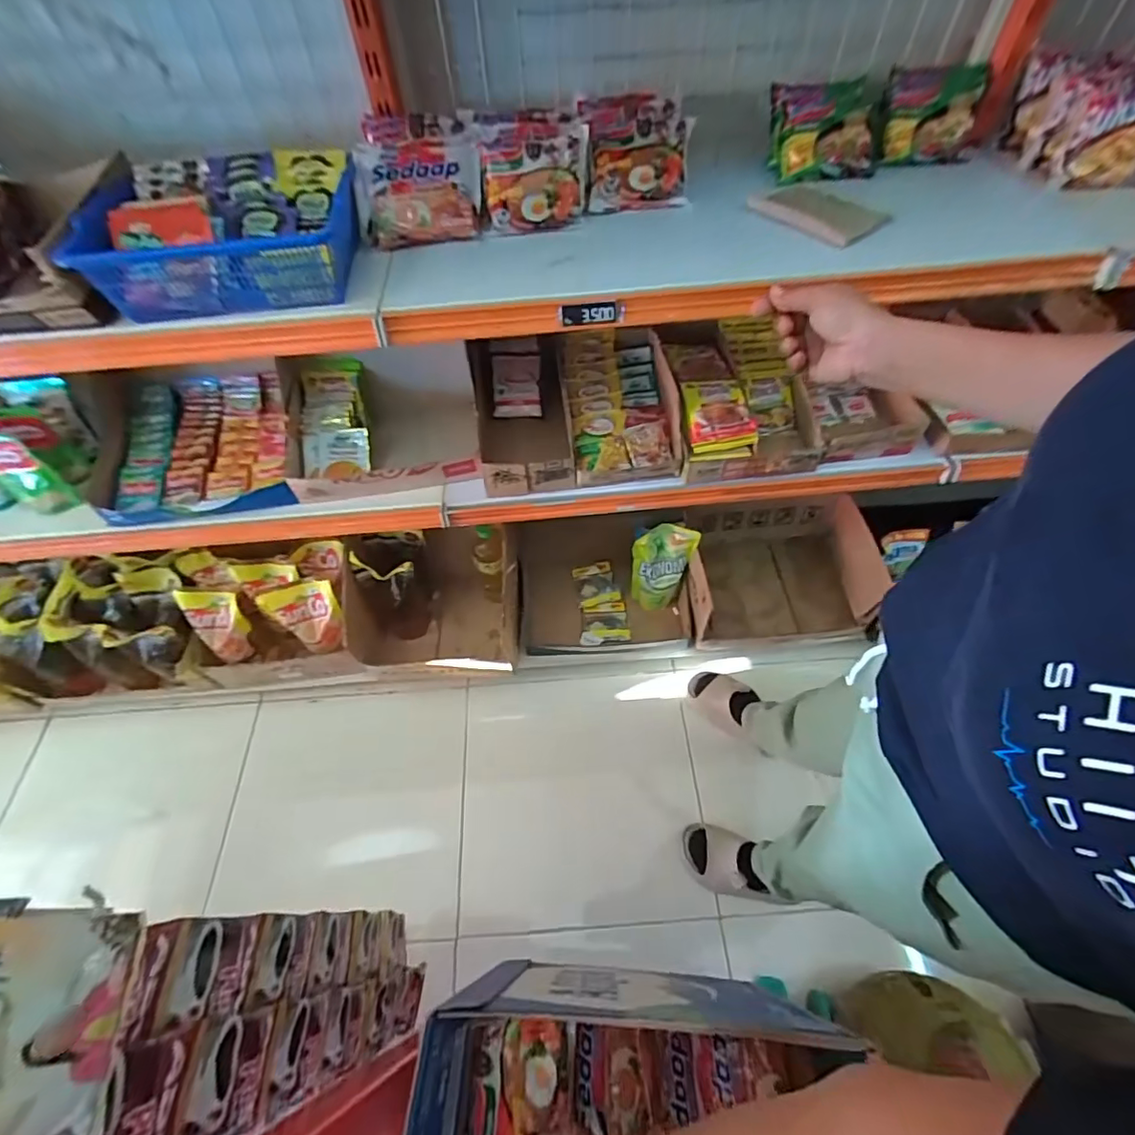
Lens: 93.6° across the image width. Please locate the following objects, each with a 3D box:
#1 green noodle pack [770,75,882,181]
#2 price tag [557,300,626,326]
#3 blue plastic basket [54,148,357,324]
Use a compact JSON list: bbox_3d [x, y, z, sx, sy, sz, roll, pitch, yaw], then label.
[{"bbox_3d":[0.387,-0.650,0.798,0.150,0.047,0.147,-10,92,-8],"label":"green noodle pack"},{"bbox_3d":[0.029,-0.310,0.651,0.082,0.026,0.007,-7,56,-2],"label":"price tag"},{"bbox_3d":[-0.421,-0.416,0.664,0.287,0.094,0.236,-5,56,-1],"label":"blue plastic basket"}]

